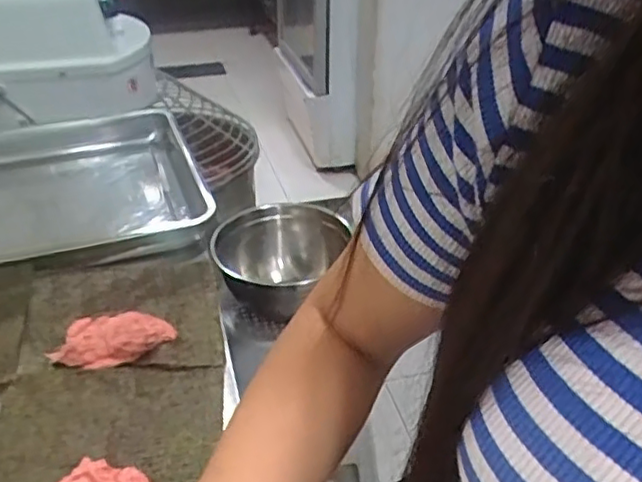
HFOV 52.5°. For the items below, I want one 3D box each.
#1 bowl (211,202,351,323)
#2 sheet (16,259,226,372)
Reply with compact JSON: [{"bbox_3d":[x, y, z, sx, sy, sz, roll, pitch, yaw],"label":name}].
[{"bbox_3d":[-0.078,0.045,1.331,0.250,0.150,0.250,0,34,0],"label":"bowl"},{"bbox_3d":[-0.218,0.071,0.714,0.201,0.033,0.194,-7,35,-10],"label":"sheet"}]

